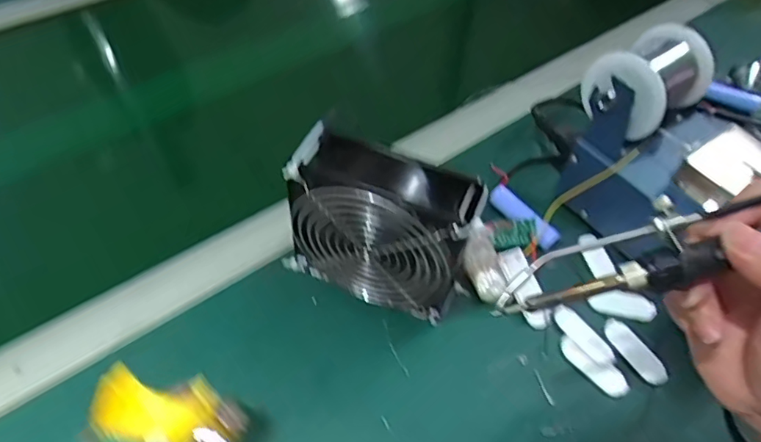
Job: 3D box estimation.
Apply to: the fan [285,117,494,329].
[{"bbox_3d":[0.002,0.005,0.383,0.127,0.122,0.055,19,51,10],"label":"fan"}]

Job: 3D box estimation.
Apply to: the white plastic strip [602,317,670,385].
[{"bbox_3d":[0.187,0.095,0.401,0.020,0.006,0.054,-33,54,-12],"label":"white plastic strip"}]

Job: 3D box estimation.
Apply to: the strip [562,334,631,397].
[{"bbox_3d":[0.154,0.103,0.393,0.018,0.007,0.054,-32,60,-27],"label":"strip"}]

